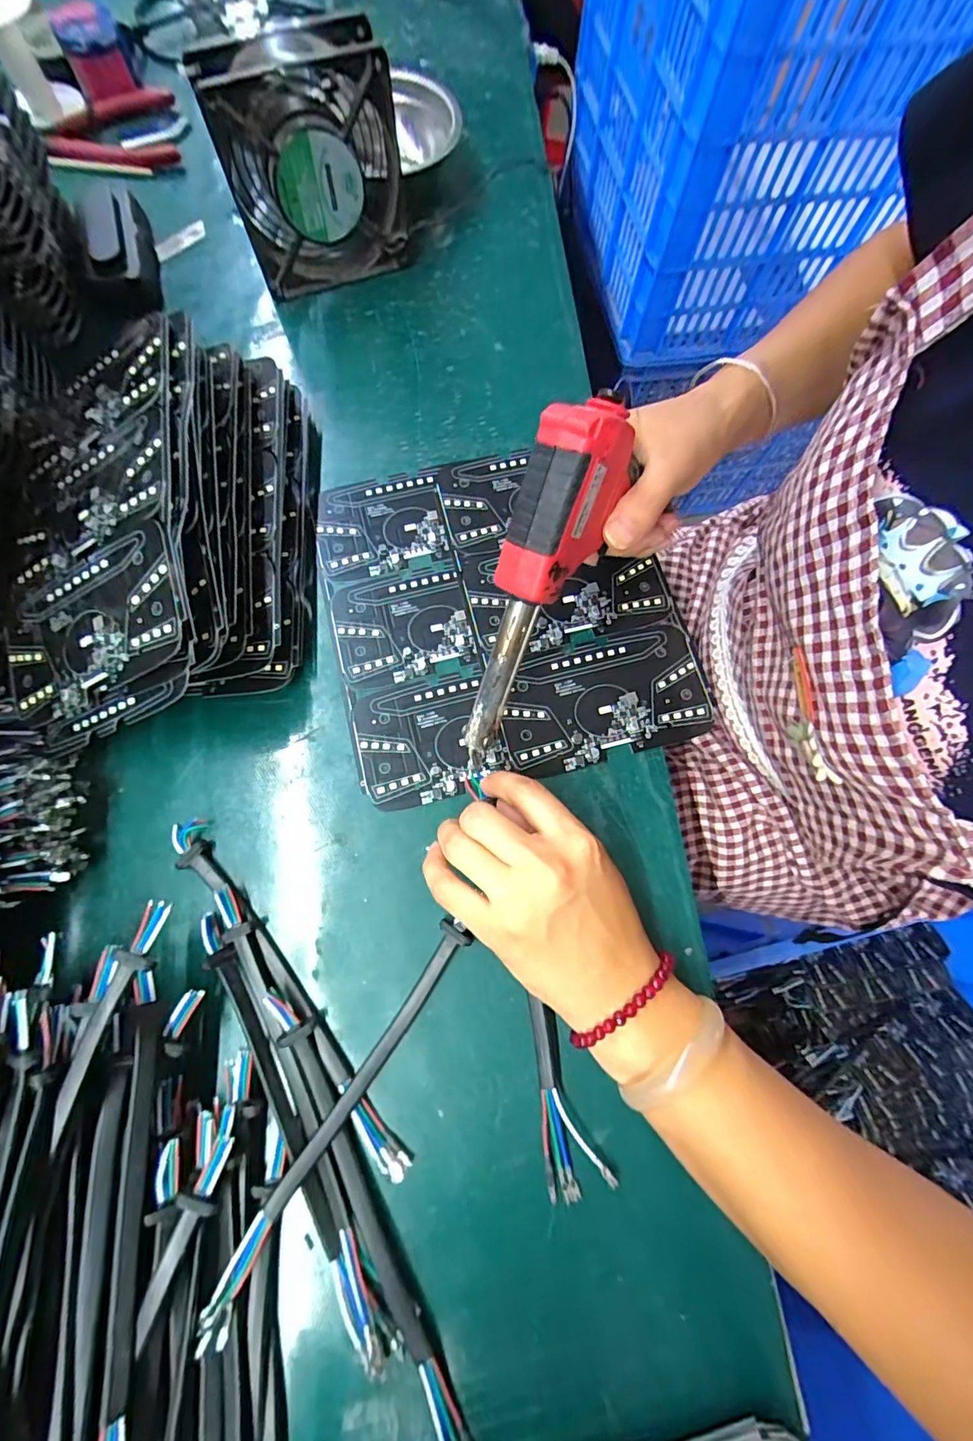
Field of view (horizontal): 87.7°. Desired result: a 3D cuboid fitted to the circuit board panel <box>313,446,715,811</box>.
[{"bbox_3d":[0.008,-0.078,0.338,0.216,0.007,0.231,-13,75,-6],"label":"circuit board panel"}]

